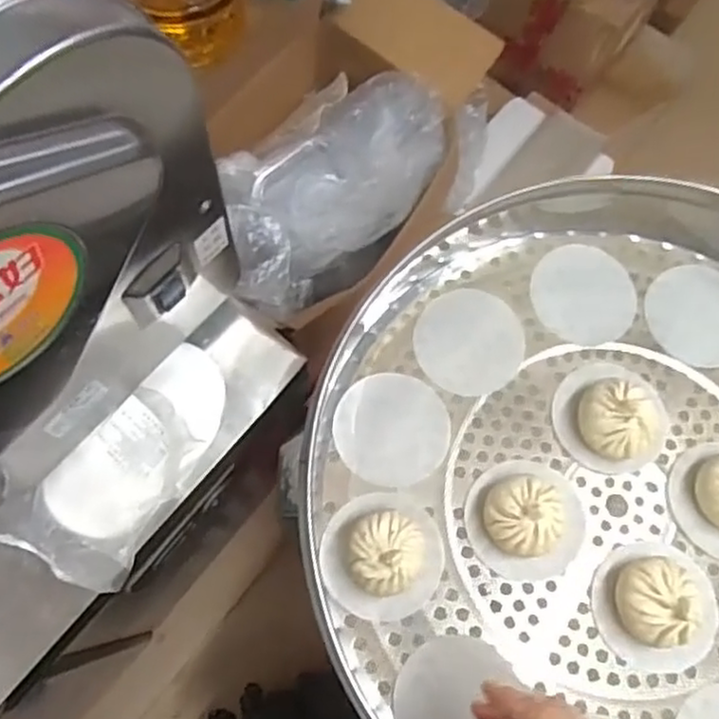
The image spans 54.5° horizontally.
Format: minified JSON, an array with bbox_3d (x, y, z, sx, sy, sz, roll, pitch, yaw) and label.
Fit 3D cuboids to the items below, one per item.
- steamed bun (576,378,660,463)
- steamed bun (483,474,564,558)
[{"bbox_3d":[0.219,0.048,0.574,0.075,0.054,0.064,-14,75,-5],"label":"steamed bun"},{"bbox_3d":[0.129,0.122,0.547,0.057,0.057,0.059,0,74,-1],"label":"steamed bun"}]

